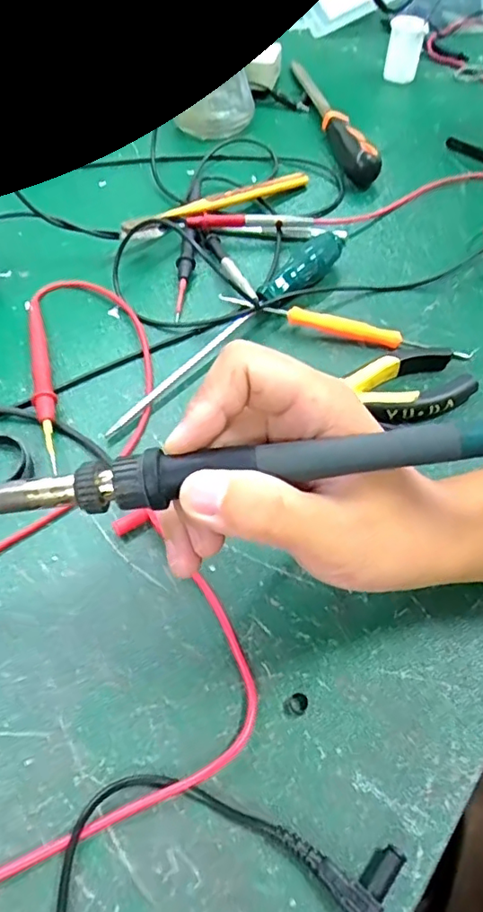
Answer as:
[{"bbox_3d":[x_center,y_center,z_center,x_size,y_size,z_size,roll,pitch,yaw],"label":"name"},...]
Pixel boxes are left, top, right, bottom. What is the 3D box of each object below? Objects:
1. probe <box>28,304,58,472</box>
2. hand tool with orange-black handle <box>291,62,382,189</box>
[{"bbox_3d":[-0.128,-0.052,0.373,0.013,0.015,0.159,-14,56,-10],"label":"probe"},{"bbox_3d":[0.085,-0.333,0.564,0.026,0.031,0.219,-9,55,-7],"label":"hand tool with orange-black handle"}]

